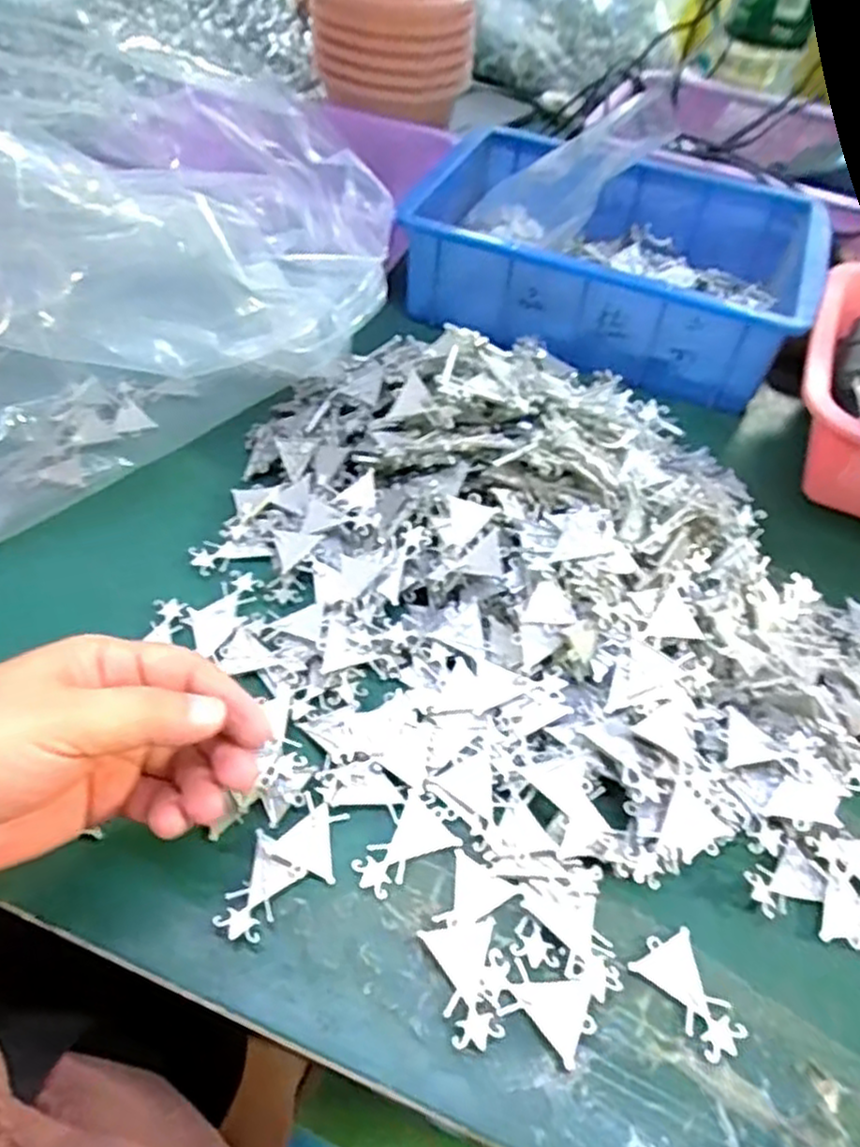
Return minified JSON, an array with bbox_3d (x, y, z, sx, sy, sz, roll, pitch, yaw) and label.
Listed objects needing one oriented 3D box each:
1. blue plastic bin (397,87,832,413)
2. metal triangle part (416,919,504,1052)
[{"bbox_3d":[0.146,-0.255,0.589,0.294,0.075,0.209,18,54,10],"label":"blue plastic bin"},{"bbox_3d":[0.014,0.159,0.284,0.028,0.008,0.041,-7,53,-9],"label":"metal triangle part"}]

